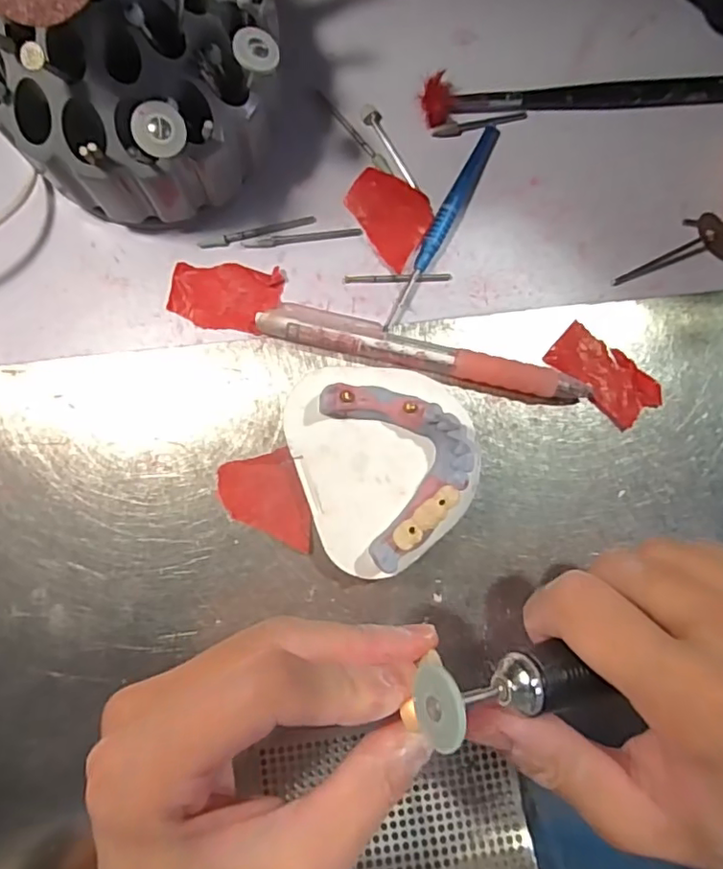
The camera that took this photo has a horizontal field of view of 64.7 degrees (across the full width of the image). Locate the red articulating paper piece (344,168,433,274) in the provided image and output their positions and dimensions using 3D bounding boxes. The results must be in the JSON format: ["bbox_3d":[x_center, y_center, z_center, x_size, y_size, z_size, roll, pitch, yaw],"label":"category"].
[{"bbox_3d":[0.011,-0.091,0.236,0.037,0.004,0.031,37,86,-2],"label":"red articulating paper piece"}]

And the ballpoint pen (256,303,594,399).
[{"bbox_3d":[0.025,-0.033,0.230,0.130,0.013,0.015,13,87,-3],"label":"ballpoint pen"}]

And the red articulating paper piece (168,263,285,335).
[{"bbox_3d":[-0.055,-0.056,0.230,0.043,0.005,0.027,6,87,-4],"label":"red articulating paper piece"}]

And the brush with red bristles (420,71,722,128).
[{"bbox_3d":[0.099,-0.144,0.241,0.147,0.009,0.017,-5,88,-4],"label":"brush with red bristles"}]

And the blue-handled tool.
[{"bbox_3d":[0.034,-0.087,0.236,0.009,0.006,0.096,28,86,-2],"label":"blue-handled tool"}]

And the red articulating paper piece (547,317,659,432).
[{"bbox_3d":[0.101,-0.025,0.236,0.047,0.004,0.024,41,86,-1],"label":"red articulating paper piece"}]

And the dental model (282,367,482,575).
[{"bbox_3d":[0.010,0.010,0.215,0.065,0.031,0.076,-16,89,-4],"label":"dental model"}]

